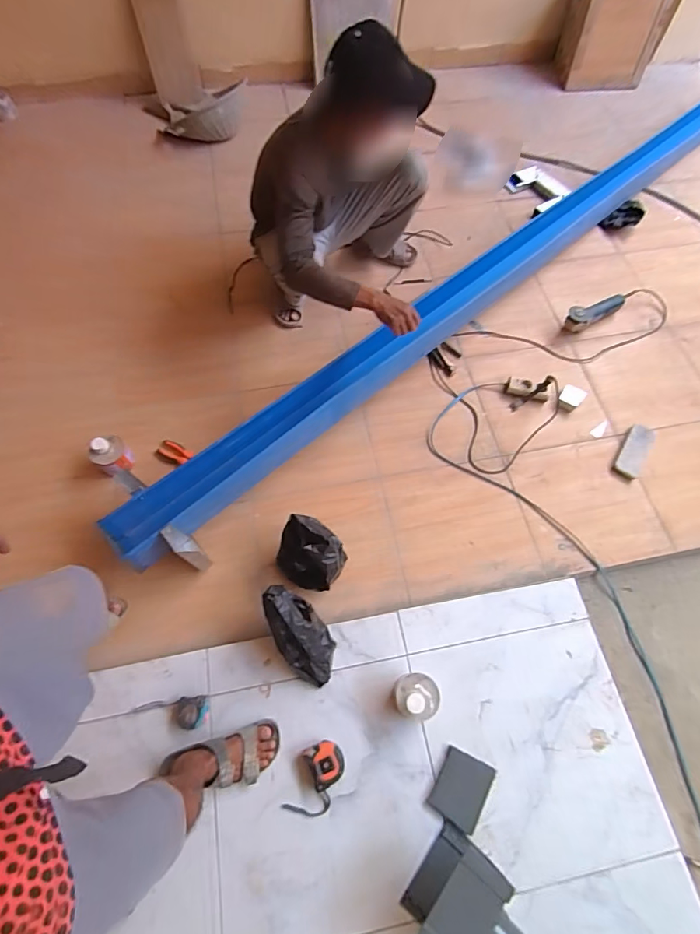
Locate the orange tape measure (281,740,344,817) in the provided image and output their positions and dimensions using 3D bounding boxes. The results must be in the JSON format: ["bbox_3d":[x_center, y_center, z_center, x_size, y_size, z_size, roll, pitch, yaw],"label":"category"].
[{"bbox_3d":[-0.077,0.714,1.044,0.106,0.043,0.160,16,65,8],"label":"orange tape measure"}]

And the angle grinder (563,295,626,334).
[{"bbox_3d":[0.879,-0.559,1.630,0.263,0.070,0.072,-27,70,-10],"label":"angle grinder"}]

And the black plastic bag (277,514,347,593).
[{"bbox_3d":[-0.103,0.237,1.230,0.180,0.172,0.159,27,67,13],"label":"black plastic bag"}]

